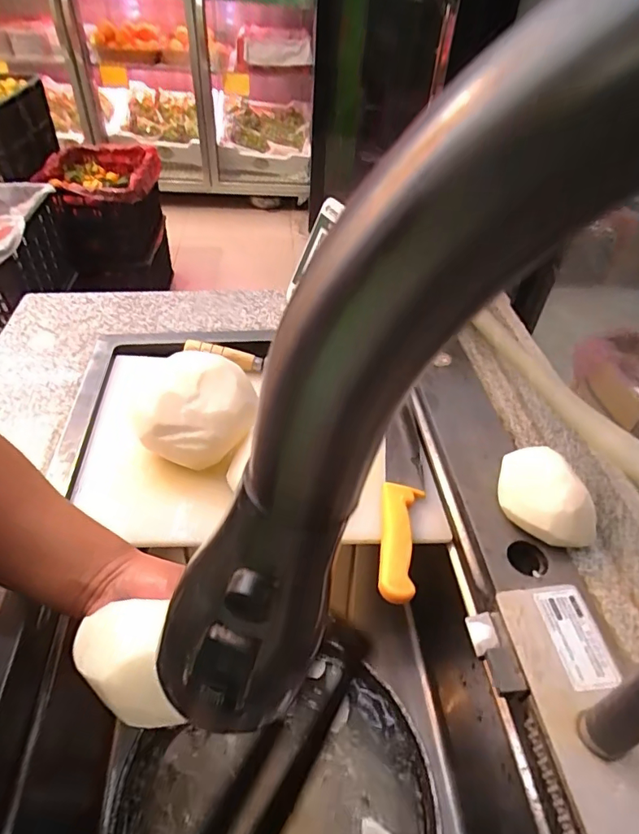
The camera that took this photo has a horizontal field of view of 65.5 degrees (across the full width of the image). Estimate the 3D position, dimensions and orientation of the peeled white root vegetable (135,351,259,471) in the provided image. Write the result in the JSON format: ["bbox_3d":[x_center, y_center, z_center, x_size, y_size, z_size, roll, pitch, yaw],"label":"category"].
[{"bbox_3d":[-0.122,-0.014,0.503,0.117,0.073,0.092,5,43,3],"label":"peeled white root vegetable"}]

